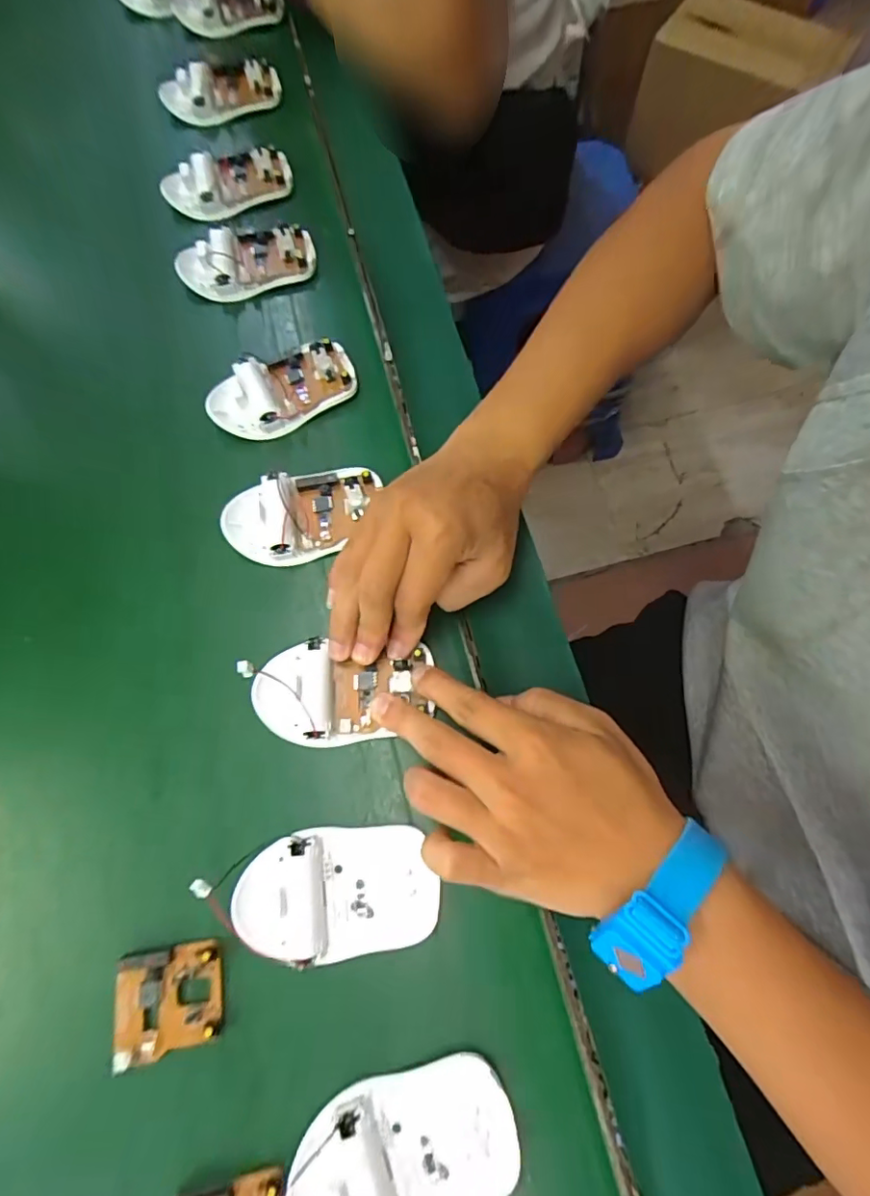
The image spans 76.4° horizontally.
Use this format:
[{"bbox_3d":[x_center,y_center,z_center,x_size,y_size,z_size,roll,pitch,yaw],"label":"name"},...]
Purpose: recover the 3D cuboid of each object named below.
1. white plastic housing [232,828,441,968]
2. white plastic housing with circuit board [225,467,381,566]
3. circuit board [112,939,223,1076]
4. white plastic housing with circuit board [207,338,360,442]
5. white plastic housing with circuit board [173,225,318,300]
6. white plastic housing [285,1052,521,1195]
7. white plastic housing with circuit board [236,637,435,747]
[{"bbox_3d":[-0.048,0.143,0.270,0.095,0.019,0.056,-3,71,0],"label":"white plastic housing"},{"bbox_3d":[-0.082,-0.050,0.339,0.093,0.022,0.055,-6,71,-1],"label":"white plastic housing with circuit board"},{"bbox_3d":[-0.126,0.190,0.261,0.047,0.009,0.045,-10,71,-2],"label":"circuit board"},{"bbox_3d":[-0.101,-0.137,0.369,0.096,0.022,0.052,-20,71,-6],"label":"white plastic housing with circuit board"},{"bbox_3d":[-0.138,-0.248,0.404,0.096,0.032,0.051,-4,71,0],"label":"white plastic housing with circuit board"},{"bbox_3d":[-0.015,0.239,0.235,0.098,0.021,0.053,-17,71,-5],"label":"white plastic housing"},{"bbox_3d":[-0.052,0.050,0.299,0.100,0.015,0.055,-9,71,-2],"label":"white plastic housing with circuit board"}]

